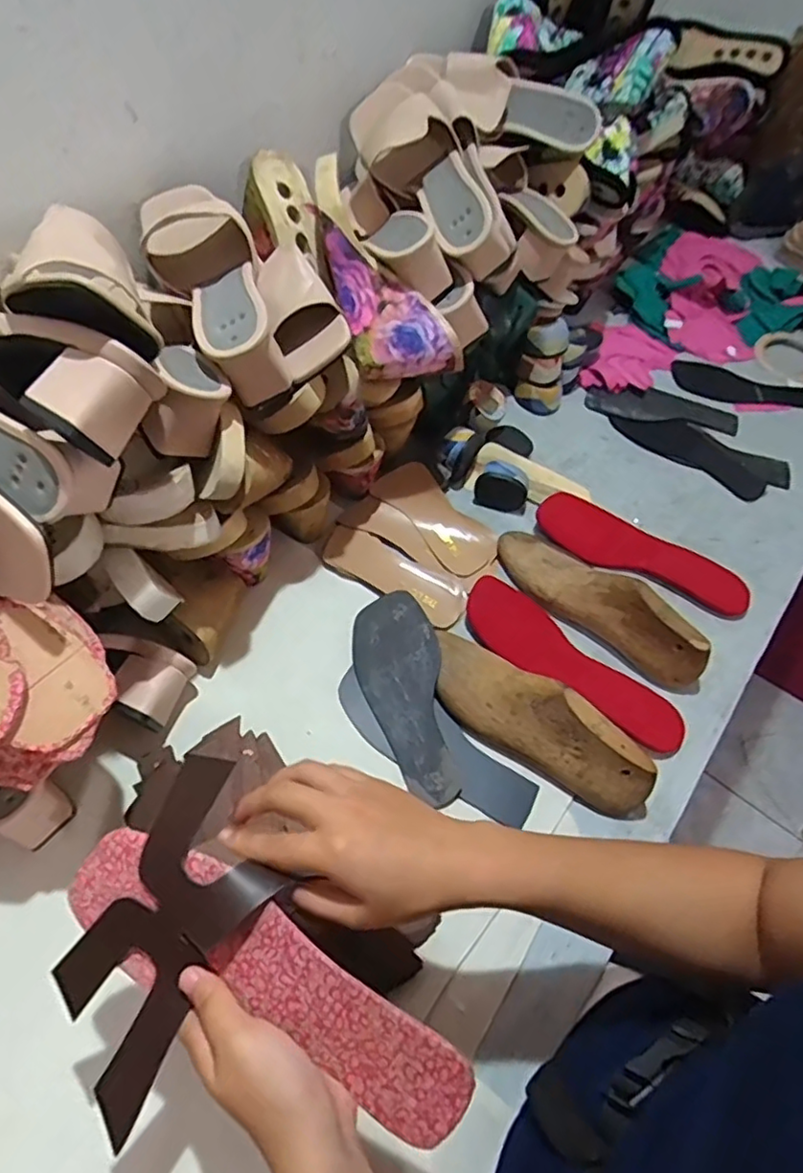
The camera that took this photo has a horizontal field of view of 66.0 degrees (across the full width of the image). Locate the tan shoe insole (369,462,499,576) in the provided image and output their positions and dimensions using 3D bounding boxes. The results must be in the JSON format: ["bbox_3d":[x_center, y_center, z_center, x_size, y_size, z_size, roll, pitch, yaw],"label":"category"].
[{"bbox_3d":[0.040,-0.080,0.702,0.155,0.037,0.067,45,63,8],"label":"tan shoe insole"}]

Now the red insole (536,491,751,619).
[{"bbox_3d":[0.274,-0.037,0.709,0.244,0.017,0.085,28,59,14],"label":"red insole"}]

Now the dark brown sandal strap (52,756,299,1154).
[{"bbox_3d":[-0.133,0.195,0.346,0.098,0.015,0.195,22,90,10],"label":"dark brown sandal strap"}]

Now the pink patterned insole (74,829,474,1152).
[{"bbox_3d":[-0.075,0.206,0.333,0.240,0.005,0.069,26,95,12],"label":"pink patterned insole"}]

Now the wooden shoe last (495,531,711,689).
[{"bbox_3d":[0.207,0.002,0.637,0.240,0.069,0.074,34,60,17],"label":"wooden shoe last"}]

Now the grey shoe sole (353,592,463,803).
[{"bbox_3d":[0.001,0.098,0.573,0.078,0.037,0.189,-4,57,-7],"label":"grey shoe sole"}]

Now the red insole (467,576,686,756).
[{"bbox_3d":[0.165,0.078,0.614,0.240,0.010,0.076,38,62,19],"label":"red insole"}]

